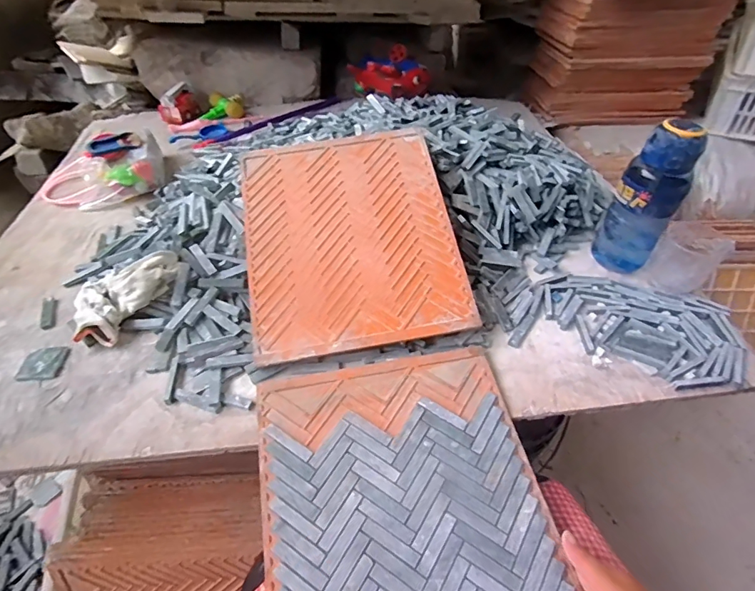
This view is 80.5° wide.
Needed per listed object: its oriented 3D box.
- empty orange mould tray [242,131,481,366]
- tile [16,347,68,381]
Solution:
[{"bbox_3d":[-0.038,-0.087,0.633,0.290,0.009,0.332,-9,67,-2],"label":"empty orange mould tray"},{"bbox_3d":[-0.431,0.088,0.575,0.049,0.007,0.048,-3,46,-3],"label":"tile"}]

